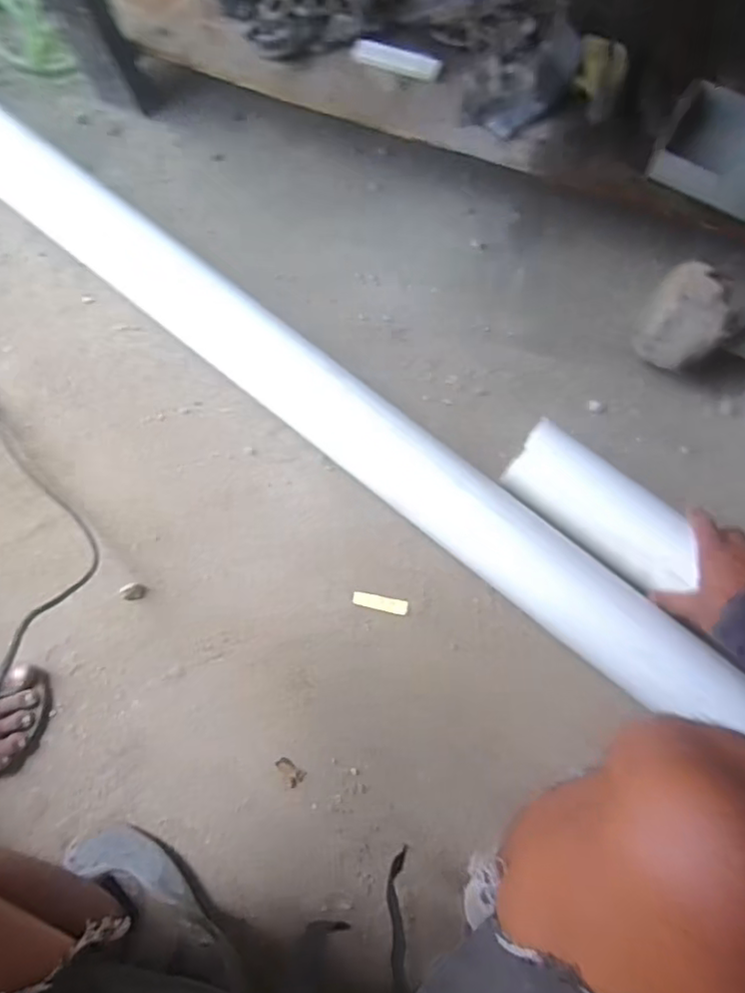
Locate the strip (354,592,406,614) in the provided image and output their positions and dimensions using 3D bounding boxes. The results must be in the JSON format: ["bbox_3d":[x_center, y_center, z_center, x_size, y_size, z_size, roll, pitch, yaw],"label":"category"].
[{"bbox_3d":[0.009,0.124,0.671,0.063,0.004,0.017,12,78,3],"label":"strip"}]

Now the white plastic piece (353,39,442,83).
[{"bbox_3d":[0.029,-0.534,0.704,0.110,0.008,0.033,17,79,5],"label":"white plastic piece"}]

